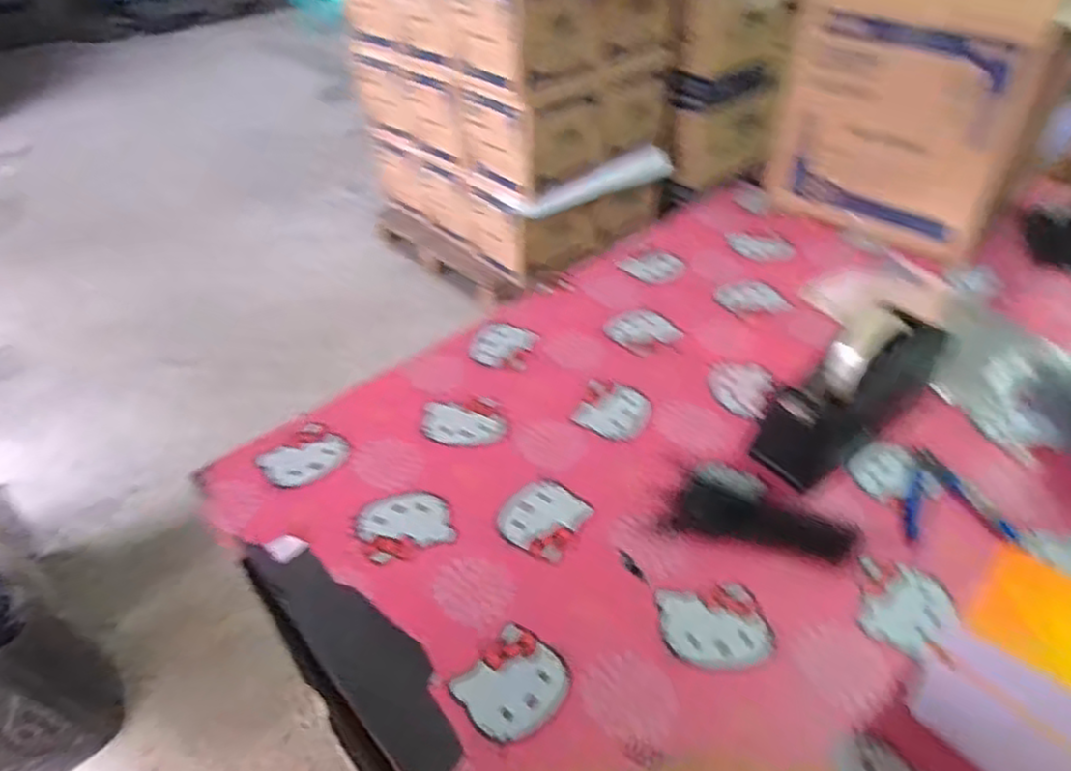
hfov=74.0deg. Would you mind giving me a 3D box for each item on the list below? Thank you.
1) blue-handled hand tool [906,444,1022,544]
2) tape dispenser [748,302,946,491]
[{"bbox_3d":[0.375,0.101,0.627,0.082,0.016,0.113,17,44,20],"label":"blue-handled hand tool"},{"bbox_3d":[0.299,0.000,0.664,0.200,0.118,0.070,-25,46,-26],"label":"tape dispenser"}]

